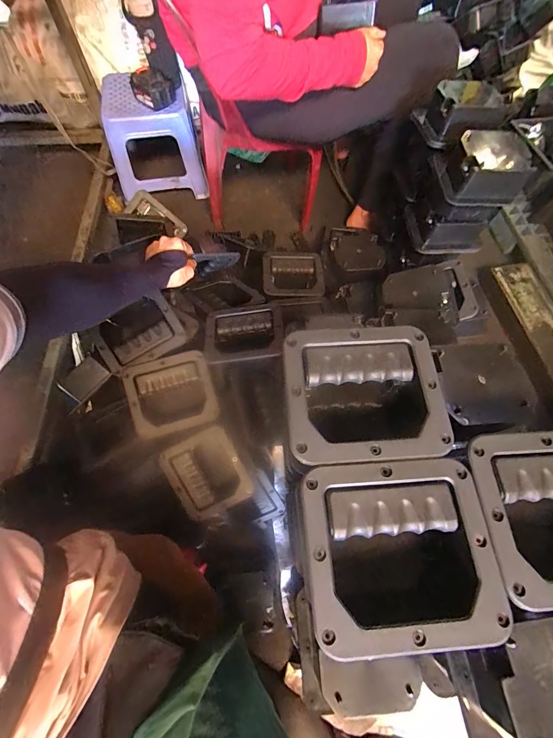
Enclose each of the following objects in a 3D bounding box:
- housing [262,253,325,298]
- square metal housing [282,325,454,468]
[{"bbox_3d":[0.041,-0.242,0.839,0.150,0.037,0.132,-2,65,-4],"label":"housing"},{"bbox_3d":[0.082,0.028,0.337,0.144,0.051,0.132,-2,65,-4],"label":"square metal housing"}]

